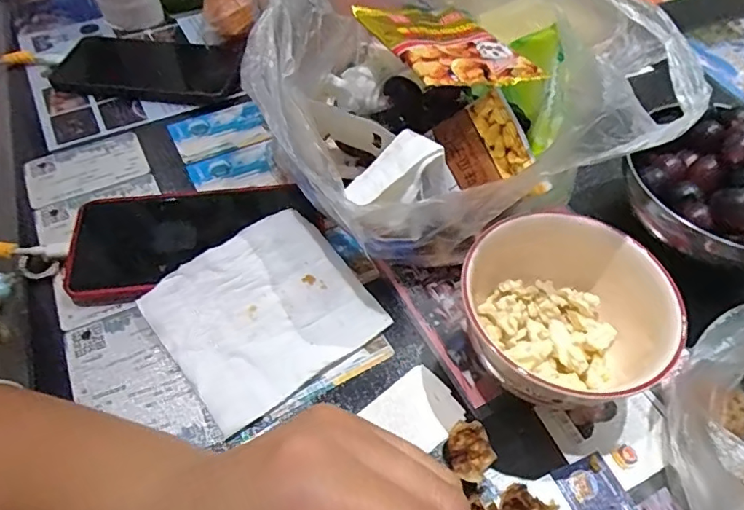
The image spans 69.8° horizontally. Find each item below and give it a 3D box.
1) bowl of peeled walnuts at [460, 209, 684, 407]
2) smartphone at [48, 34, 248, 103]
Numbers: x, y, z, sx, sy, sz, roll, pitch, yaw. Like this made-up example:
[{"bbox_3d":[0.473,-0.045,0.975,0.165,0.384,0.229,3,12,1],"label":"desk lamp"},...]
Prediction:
[{"bbox_3d":[0.111,0.038,0.311,0.115,0.063,0.108,1,53,-1],"label":"bowl of peeled walnuts"},{"bbox_3d":[-0.210,-0.178,0.506,0.174,0.013,0.090,3,53,1],"label":"smartphone"}]

